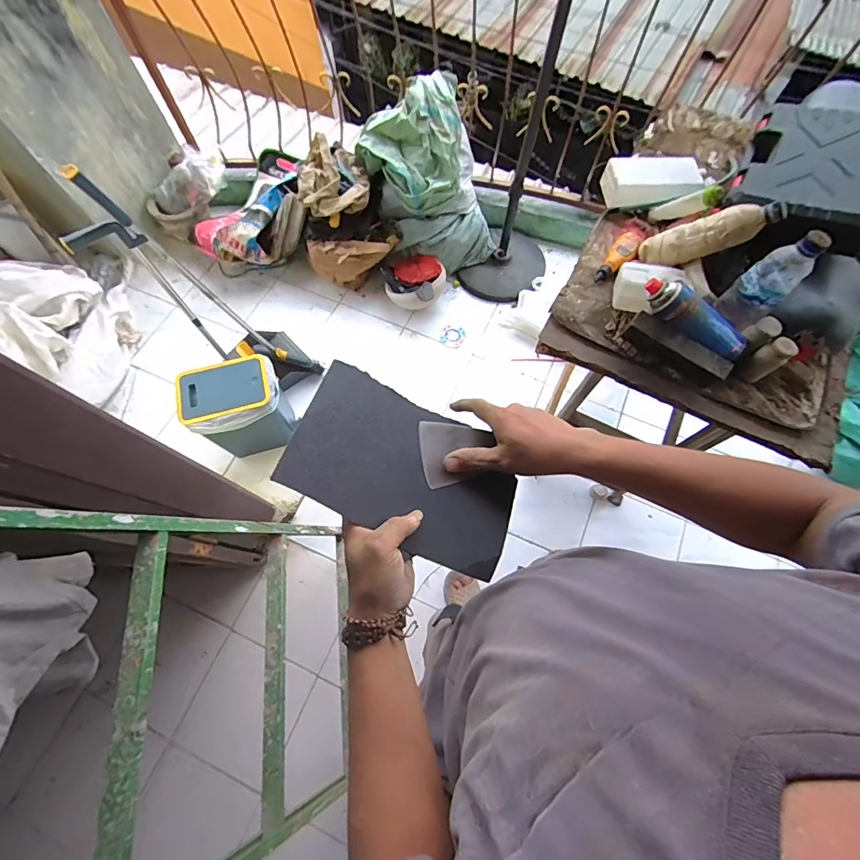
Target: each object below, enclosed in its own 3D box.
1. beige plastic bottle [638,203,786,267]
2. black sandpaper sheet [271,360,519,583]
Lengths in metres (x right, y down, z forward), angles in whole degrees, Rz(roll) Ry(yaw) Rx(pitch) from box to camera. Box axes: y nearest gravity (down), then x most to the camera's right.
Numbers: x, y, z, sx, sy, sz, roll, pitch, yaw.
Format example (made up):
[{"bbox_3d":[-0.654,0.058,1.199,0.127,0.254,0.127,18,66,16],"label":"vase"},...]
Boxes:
[{"bbox_3d":[0.496,-0.354,0.748,0.062,0.222,0.058,37,67,-32],"label":"beige plastic bottle"},{"bbox_3d":[-0.015,0.036,0.396,0.220,0.027,0.138,30,56,-19],"label":"black sandpaper sheet"}]

